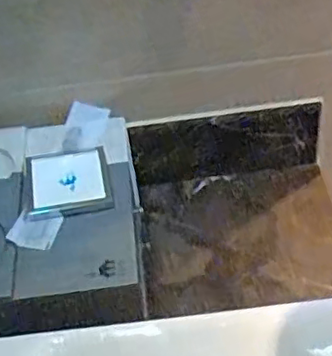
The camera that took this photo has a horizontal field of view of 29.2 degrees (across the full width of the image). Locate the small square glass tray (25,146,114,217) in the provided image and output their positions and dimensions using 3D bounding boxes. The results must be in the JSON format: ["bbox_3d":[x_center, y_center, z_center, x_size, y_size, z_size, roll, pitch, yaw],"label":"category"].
[{"bbox_3d":[-0.107,0.002,0.691,0.087,0.010,0.092,-11,45,-5],"label":"small square glass tray"}]

